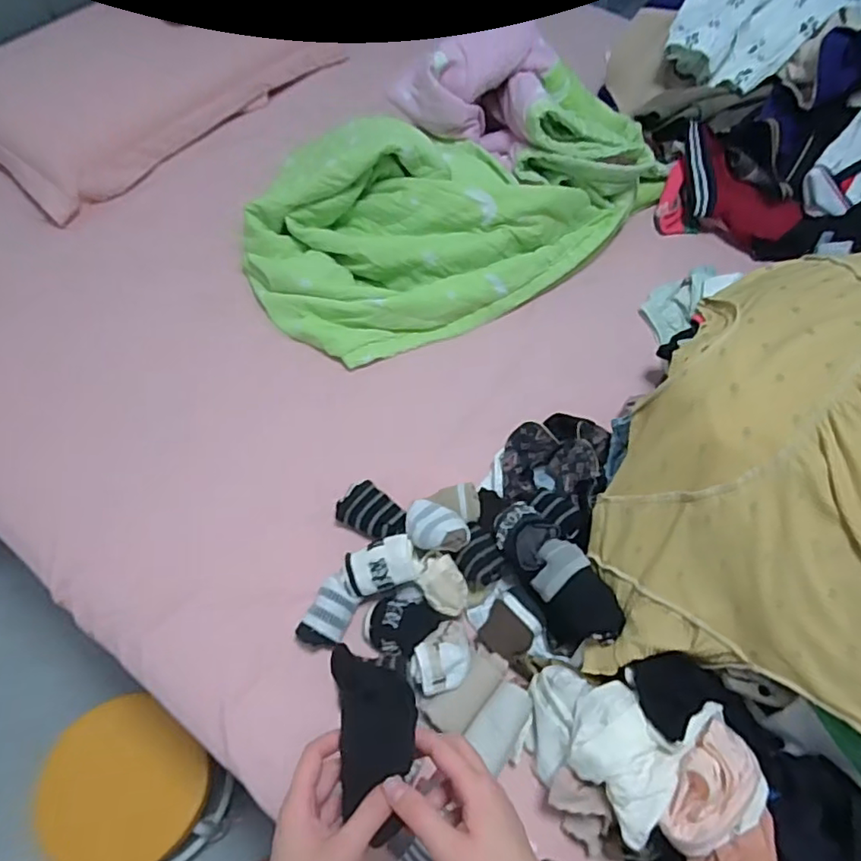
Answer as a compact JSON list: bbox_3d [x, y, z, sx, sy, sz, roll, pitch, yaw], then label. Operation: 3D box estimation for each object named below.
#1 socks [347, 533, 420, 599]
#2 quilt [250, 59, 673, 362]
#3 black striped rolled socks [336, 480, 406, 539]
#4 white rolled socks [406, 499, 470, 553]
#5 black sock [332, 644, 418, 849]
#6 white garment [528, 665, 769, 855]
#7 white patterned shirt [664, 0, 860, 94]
[{"bbox_3d":[-0.060,0.163,0.731,0.089,0.040,0.062,-14,62,-11],"label":"socks"},{"bbox_3d":[0.057,-0.417,1.015,0.750,0.196,0.395,-31,66,-19],"label":"quilt"},{"bbox_3d":[-0.074,0.109,0.799,0.091,0.026,0.064,25,62,11],"label":"black striped rolled socks"},{"bbox_3d":[0.006,0.116,0.720,0.083,0.044,0.057,33,63,15],"label":"white rolled socks"},{"bbox_3d":[-0.035,0.203,0.399,0.052,0.025,0.115,-6,60,-7],"label":"black sock"},{"bbox_3d":[0.213,0.345,0.617,0.223,0.113,0.148,16,60,6],"label":"white garment"},{"bbox_3d":[0.696,-0.826,1.174,0.509,0.120,0.305,-20,63,-14],"label":"white patterned shirt"}]

